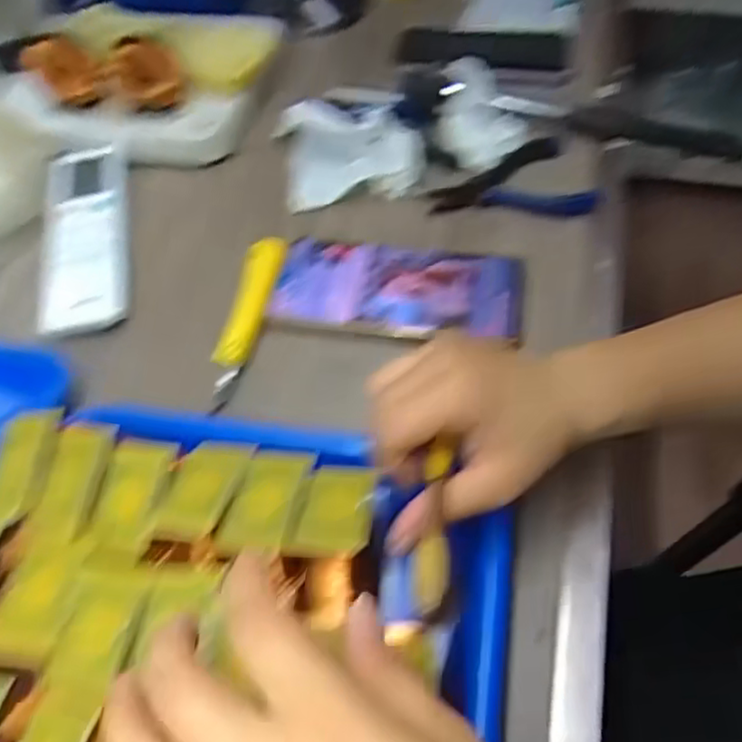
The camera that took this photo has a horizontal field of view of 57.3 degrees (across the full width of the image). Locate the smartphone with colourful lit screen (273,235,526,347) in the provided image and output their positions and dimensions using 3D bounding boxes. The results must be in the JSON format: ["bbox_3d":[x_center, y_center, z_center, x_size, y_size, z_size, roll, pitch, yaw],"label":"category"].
[{"bbox_3d":[0.018,-0.054,0.447,0.158,0.012,0.073,5,53,7],"label":"smartphone with colourful lit screen"}]

